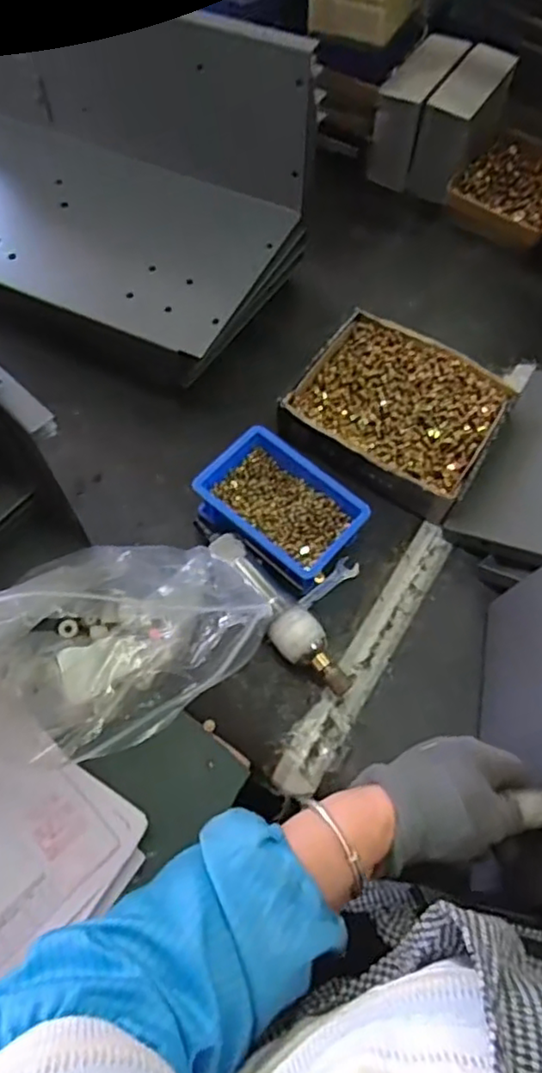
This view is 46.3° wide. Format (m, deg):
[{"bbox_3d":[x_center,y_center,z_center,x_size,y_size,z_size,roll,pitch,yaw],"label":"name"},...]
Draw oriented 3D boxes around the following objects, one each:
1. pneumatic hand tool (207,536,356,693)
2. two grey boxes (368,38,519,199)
[{"bbox_3d":[0.008,0.074,0.582,0.046,0.044,0.179,-37,70,-17],"label":"pneumatic hand tool"},{"bbox_3d":[0.234,-0.578,0.873,0.135,0.109,0.196,29,67,12],"label":"two grey boxes"}]

